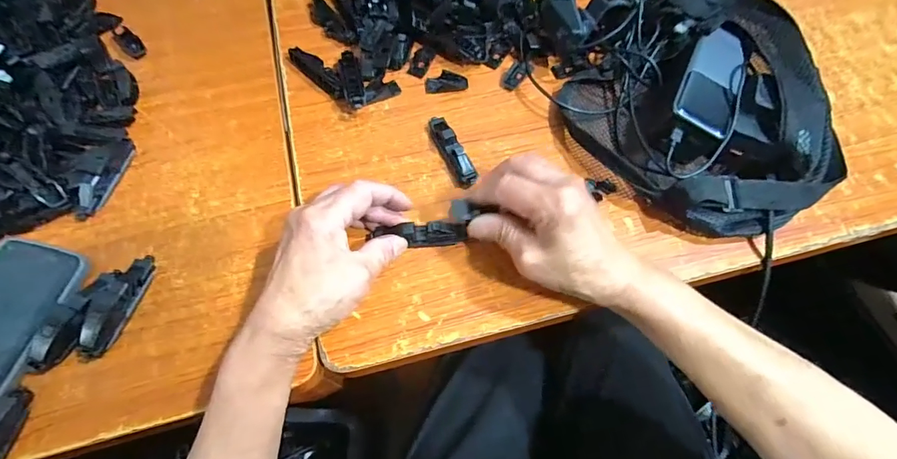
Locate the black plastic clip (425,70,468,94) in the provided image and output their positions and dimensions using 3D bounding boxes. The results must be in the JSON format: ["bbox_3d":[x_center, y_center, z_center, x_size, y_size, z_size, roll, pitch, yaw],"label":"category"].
[{"bbox_3d":[-0.002,-0.149,0.444,0.042,0.010,0.019,-5,64,-5],"label":"black plastic clip"}]

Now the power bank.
[{"bbox_3d":[0.237,-0.134,0.396,0.047,0.017,0.114,24,67,10],"label":"power bank"}]

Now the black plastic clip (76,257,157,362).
[{"bbox_3d":[-0.258,0.056,0.335,0.034,0.018,0.081,8,63,2],"label":"black plastic clip"}]

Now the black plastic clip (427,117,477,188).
[{"bbox_3d":[0.004,-0.073,0.403,0.020,0.018,0.081,-22,66,-12],"label":"black plastic clip"}]

